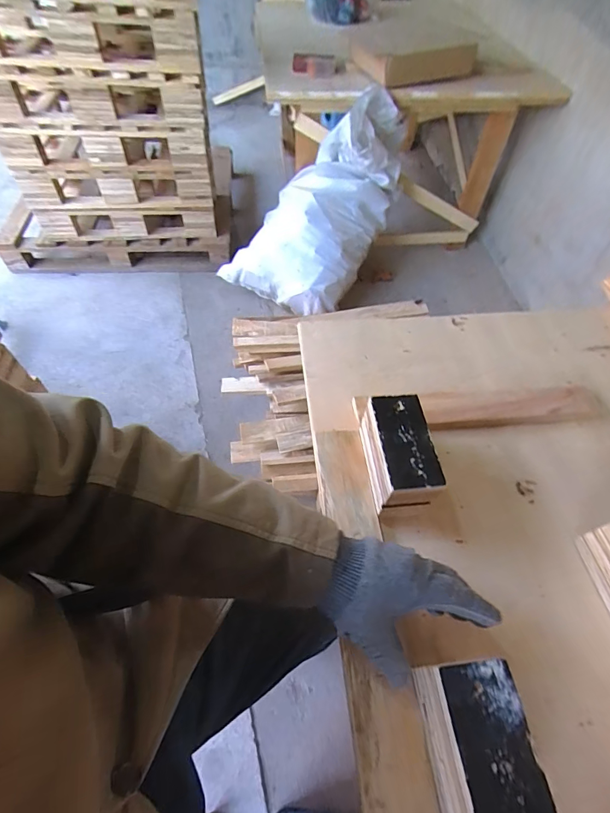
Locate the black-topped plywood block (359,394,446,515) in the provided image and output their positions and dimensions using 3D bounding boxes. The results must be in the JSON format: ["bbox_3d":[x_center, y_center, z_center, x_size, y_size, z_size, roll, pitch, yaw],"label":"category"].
[{"bbox_3d":[0.106,0.057,0.458,0.064,0.080,0.125,-3,55,-5],"label":"black-topped plywood block"}]

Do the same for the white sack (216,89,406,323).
[{"bbox_3d":[0.084,-0.701,1.440,0.752,0.334,0.377,-59,38,4],"label":"white sack"}]

